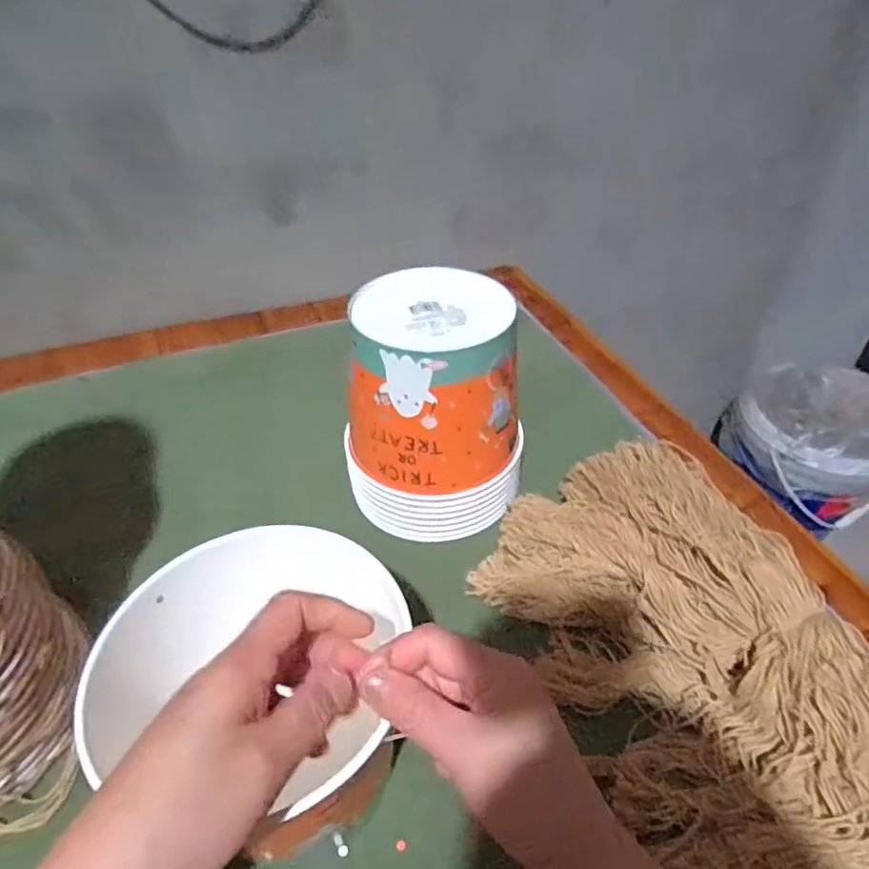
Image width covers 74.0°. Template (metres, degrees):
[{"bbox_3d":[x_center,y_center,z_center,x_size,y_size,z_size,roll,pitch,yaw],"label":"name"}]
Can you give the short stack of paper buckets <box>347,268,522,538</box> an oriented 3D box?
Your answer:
[{"bbox_3d":[-0.001,-0.027,0.509,0.150,0.184,0.143,-5,41,-7],"label":"short stack of paper buckets"}]

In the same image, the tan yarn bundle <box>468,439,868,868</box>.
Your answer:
[{"bbox_3d":[0.189,0.148,0.383,0.226,0.079,0.388,-18,45,-20],"label":"tan yarn bundle"}]

